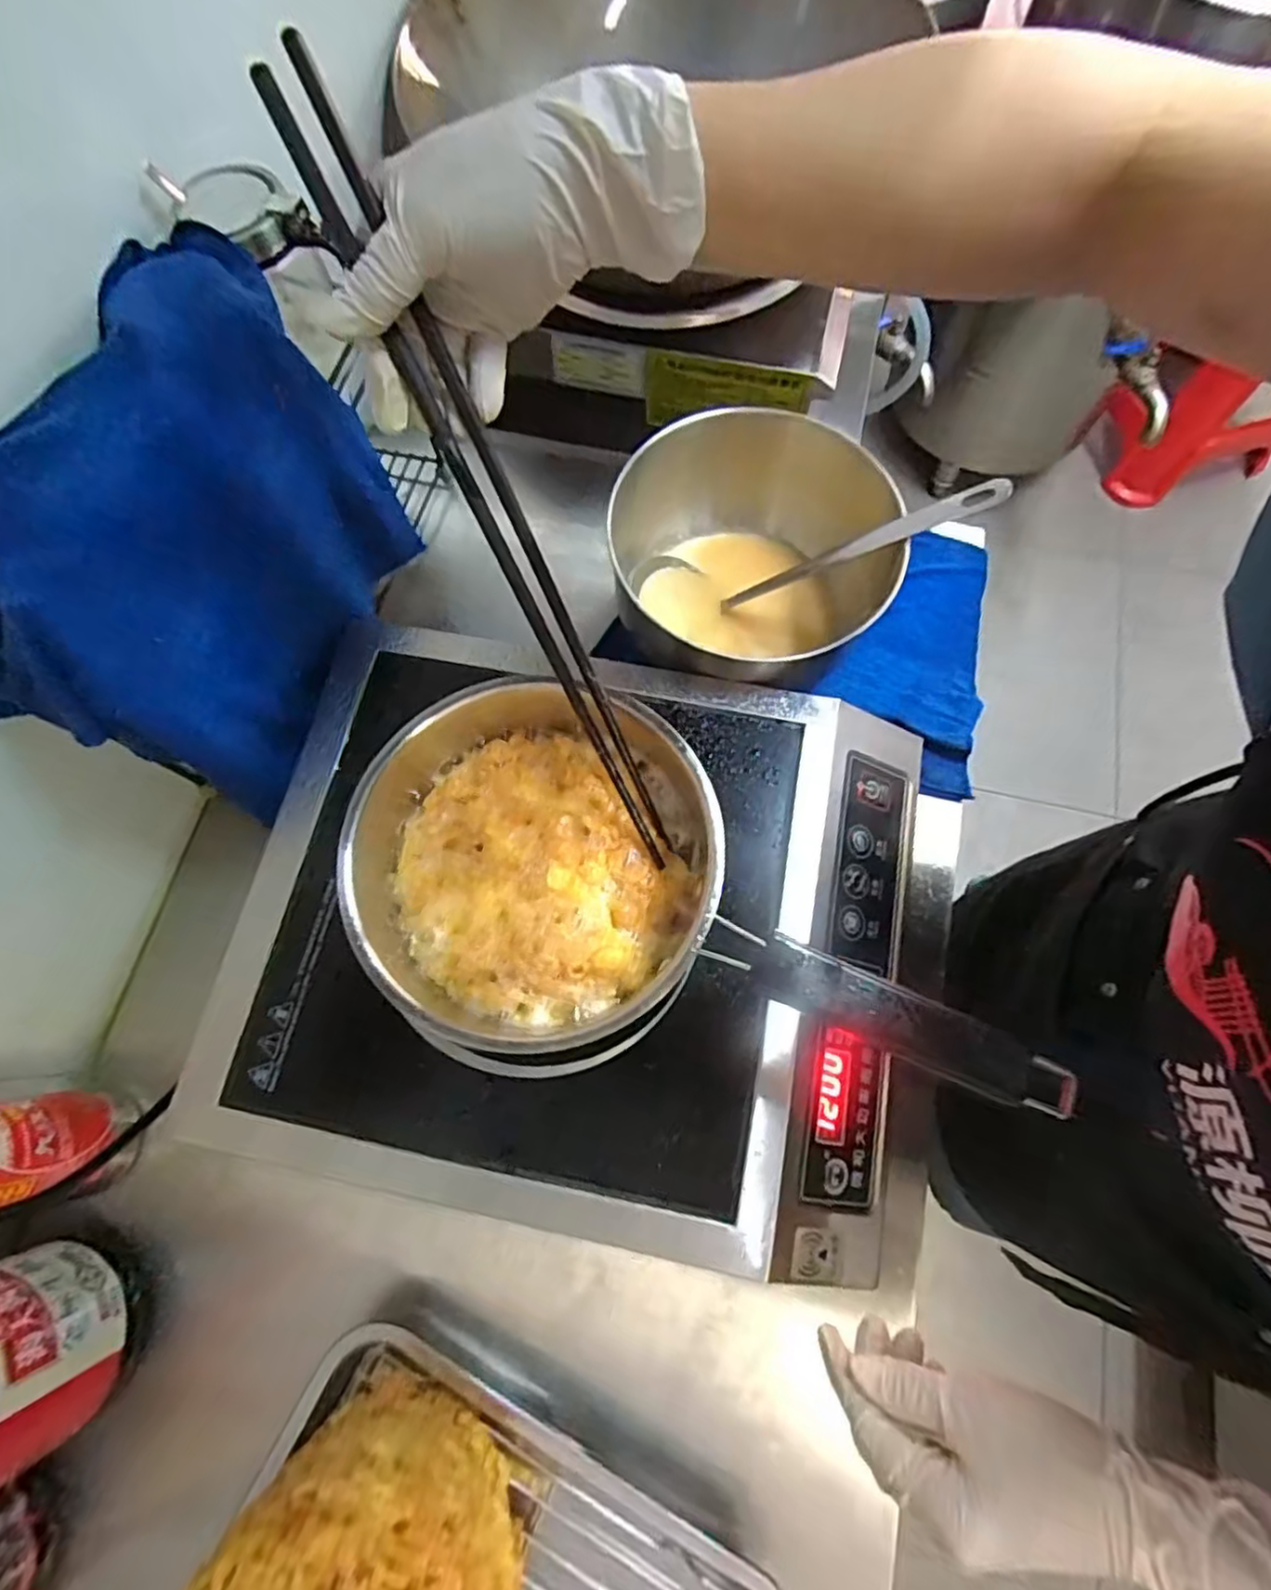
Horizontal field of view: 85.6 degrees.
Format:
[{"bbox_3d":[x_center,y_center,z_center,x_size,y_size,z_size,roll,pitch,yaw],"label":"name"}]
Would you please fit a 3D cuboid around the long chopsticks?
[{"bbox_3d":[-0.062,-0.124,0.320,0.023,0.013,0.361,-28,110,-9],"label":"long chopsticks"}]

